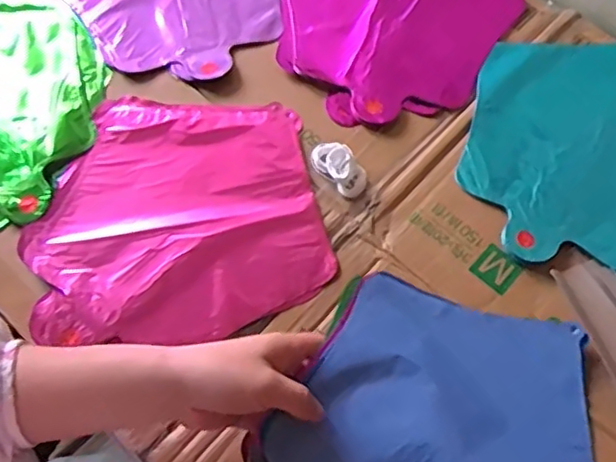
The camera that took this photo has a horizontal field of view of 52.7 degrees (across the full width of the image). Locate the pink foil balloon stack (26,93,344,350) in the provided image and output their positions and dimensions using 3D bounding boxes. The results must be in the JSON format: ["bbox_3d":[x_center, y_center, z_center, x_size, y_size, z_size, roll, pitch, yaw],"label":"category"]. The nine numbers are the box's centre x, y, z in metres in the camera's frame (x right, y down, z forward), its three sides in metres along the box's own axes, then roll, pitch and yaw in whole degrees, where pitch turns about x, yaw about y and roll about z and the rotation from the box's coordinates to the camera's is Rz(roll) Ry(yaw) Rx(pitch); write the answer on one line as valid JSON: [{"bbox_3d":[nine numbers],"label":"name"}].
[{"bbox_3d":[-0.108,-0.017,0.517,0.231,0.008,0.213,-6,66,-4],"label":"pink foil balloon stack"}]

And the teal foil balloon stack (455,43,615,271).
[{"bbox_3d":[0.246,-0.077,0.543,0.202,0.009,0.243,16,66,5],"label":"teal foil balloon stack"}]

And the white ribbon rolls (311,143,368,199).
[{"bbox_3d":[0.026,-0.054,0.518,0.054,0.021,0.028,40,71,15],"label":"white ribbon rolls"}]

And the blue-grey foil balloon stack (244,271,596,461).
[{"bbox_3d":[0.093,0.156,0.433,0.232,0.044,0.230,17,66,6],"label":"blue-grey foil balloon stack"}]

